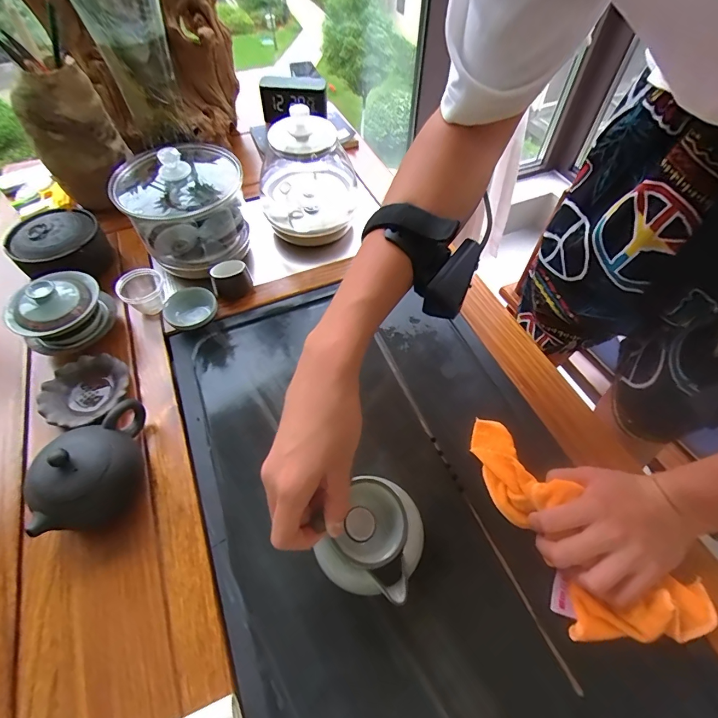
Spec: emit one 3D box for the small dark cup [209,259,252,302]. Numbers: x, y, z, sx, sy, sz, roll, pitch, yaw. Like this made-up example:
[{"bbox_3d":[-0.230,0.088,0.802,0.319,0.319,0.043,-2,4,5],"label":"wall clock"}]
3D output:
[{"bbox_3d":[-0.177,-0.111,0.546,0.046,0.042,0.043,1,54,-1],"label":"small dark cup"}]

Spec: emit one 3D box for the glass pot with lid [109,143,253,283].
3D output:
[{"bbox_3d":[-0.236,-0.207,0.548,0.151,0.147,0.146,1,54,-1],"label":"glass pot with lid"}]

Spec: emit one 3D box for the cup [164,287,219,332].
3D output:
[{"bbox_3d":[-0.213,-0.058,0.512,0.057,0.037,0.058,1,54,-1],"label":"cup"}]

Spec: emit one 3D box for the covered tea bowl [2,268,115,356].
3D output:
[{"bbox_3d":[-0.351,-0.060,0.470,0.083,0.063,0.097,38,61,23],"label":"covered tea bowl"}]

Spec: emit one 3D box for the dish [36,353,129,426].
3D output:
[{"bbox_3d":[-0.308,0.037,0.453,0.087,0.018,0.085,1,54,-1],"label":"dish"}]

